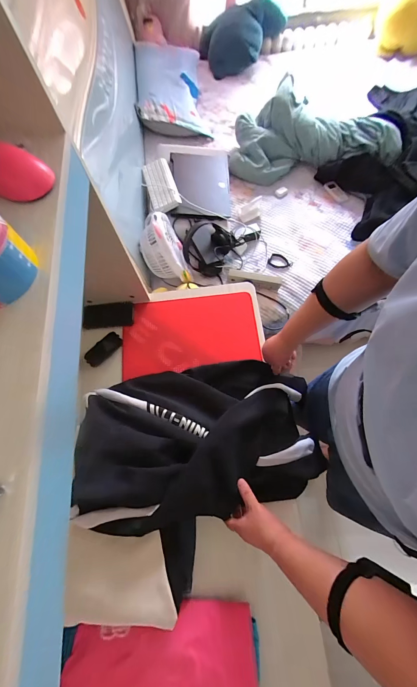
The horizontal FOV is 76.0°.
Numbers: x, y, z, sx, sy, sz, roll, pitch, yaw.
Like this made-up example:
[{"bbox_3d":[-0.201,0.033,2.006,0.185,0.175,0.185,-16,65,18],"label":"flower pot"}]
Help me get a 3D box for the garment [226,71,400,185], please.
[{"bbox_3d":[0.460,-0.996,1.249,0.728,0.169,0.419,-5,70,1],"label":"garment"}]

